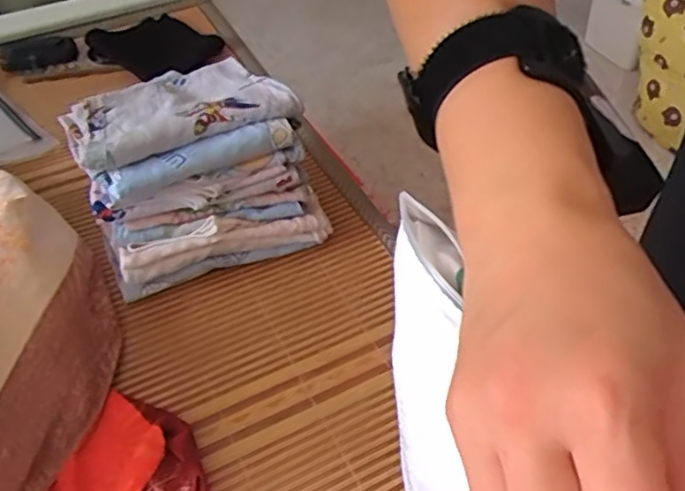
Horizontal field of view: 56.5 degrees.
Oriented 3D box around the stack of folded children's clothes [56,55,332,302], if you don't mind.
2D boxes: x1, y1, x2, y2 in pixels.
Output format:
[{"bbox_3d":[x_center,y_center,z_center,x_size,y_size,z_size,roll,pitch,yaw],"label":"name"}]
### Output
[{"bbox_3d":[-0.156,-0.079,0.691,0.227,0.170,0.179,-16,48,-15],"label":"stack of folded children's clothes"}]

